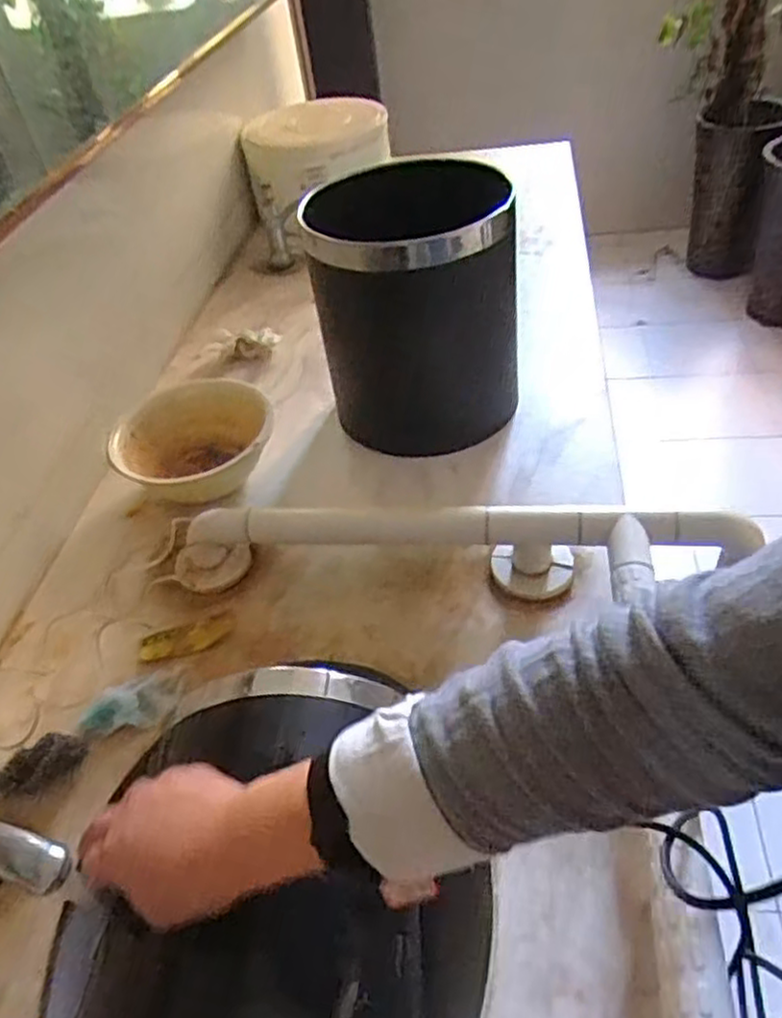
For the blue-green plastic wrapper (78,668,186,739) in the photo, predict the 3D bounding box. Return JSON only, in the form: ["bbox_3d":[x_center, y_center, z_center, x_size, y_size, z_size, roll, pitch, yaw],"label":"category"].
[{"bbox_3d":[-0.221,0.166,0.615,0.092,0.013,0.045,-23,45,-16],"label":"blue-green plastic wrapper"}]

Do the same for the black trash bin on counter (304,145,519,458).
[{"bbox_3d":[0.027,-0.224,0.805,0.211,0.244,0.201,-8,43,0],"label":"black trash bin on counter"}]

